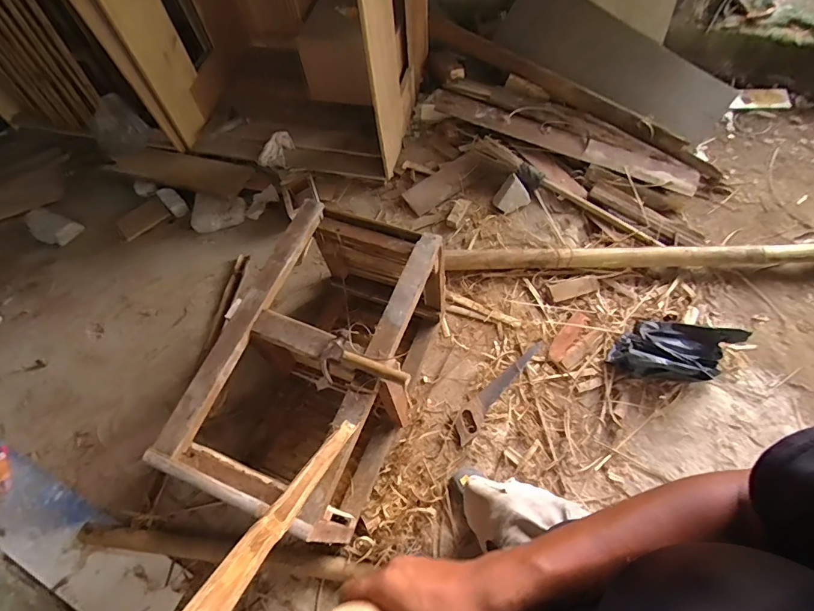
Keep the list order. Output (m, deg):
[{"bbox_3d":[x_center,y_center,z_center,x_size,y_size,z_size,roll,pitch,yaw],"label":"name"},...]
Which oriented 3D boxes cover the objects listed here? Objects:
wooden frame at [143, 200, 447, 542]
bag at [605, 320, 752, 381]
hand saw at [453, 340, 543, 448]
[{"bbox_3d":[-0.209,0.174,1.246,0.461,0.486,0.763,17,67,11],"label":"wooden frame"},{"bbox_3d":[0.879,0.141,1.441,0.409,0.109,0.217,6,65,6],"label":"bag"},{"bbox_3d":[0.298,0.265,1.433,0.081,0.018,0.424,39,73,21],"label":"hand saw"}]

